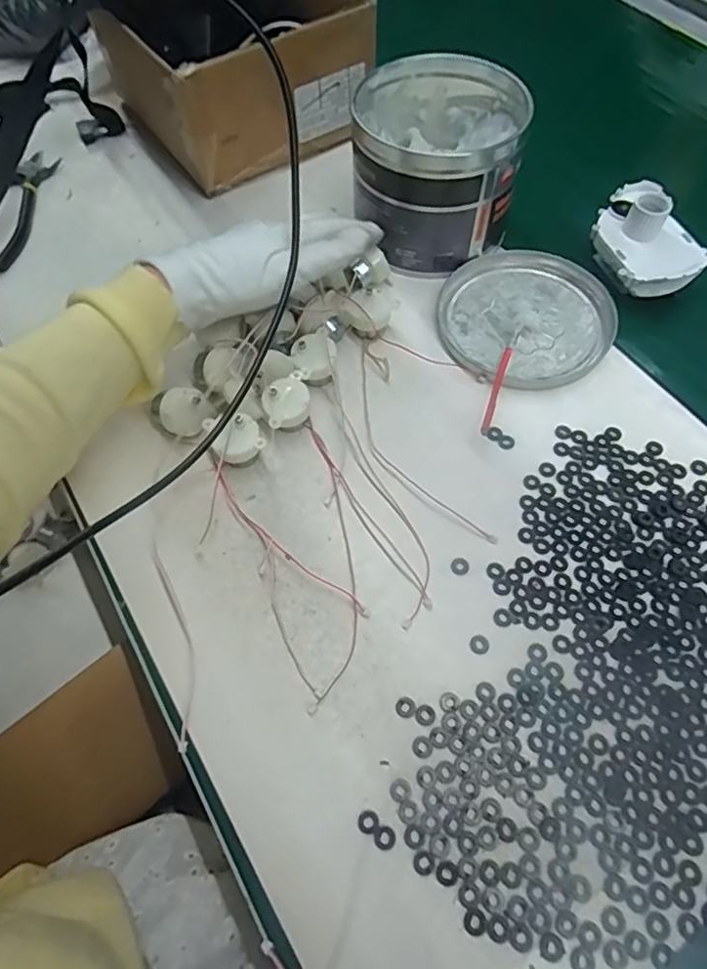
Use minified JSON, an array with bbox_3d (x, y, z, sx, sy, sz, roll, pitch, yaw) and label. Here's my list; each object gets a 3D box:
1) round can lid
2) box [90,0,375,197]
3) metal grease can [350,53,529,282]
[{"bbox_3d":[0.132,-0.132,0.441,0.126,0.013,0.132,0,62,1],"label":"round can lid"},{"bbox_3d":[-0.112,-0.400,0.541,0.191,0.111,0.207,-33,66,-15],"label":"box"},{"bbox_3d":[0.063,-0.254,0.449,0.123,0.113,0.134,0,62,1],"label":"metal grease can"}]

